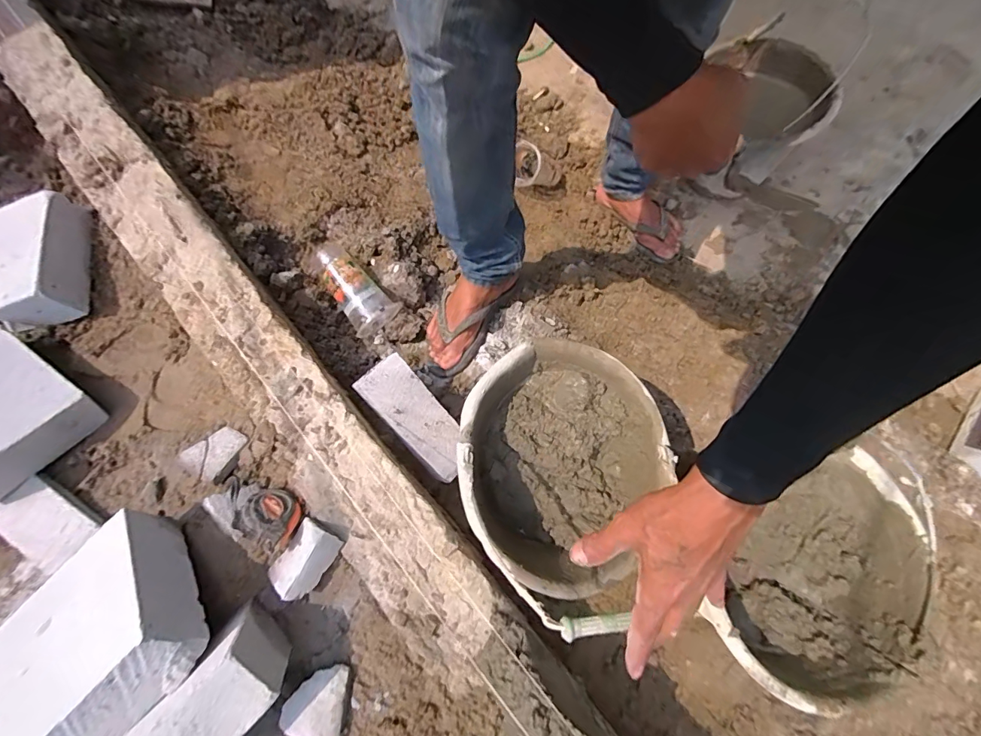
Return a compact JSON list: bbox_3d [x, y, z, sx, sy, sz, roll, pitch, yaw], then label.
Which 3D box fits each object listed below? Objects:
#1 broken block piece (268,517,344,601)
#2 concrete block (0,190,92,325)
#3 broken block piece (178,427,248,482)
[{"bbox_3d":[-0.229,0.233,0.540,0.059,0.037,0.088,33,77,9],"label":"broken block piece"},{"bbox_3d":[-0.696,-0.164,0.669,0.124,0.069,0.196,-9,74,-2],"label":"concrete block"},{"bbox_3d":[-0.375,0.109,0.602,0.062,0.021,0.066,29,76,9],"label":"broken block piece"}]

